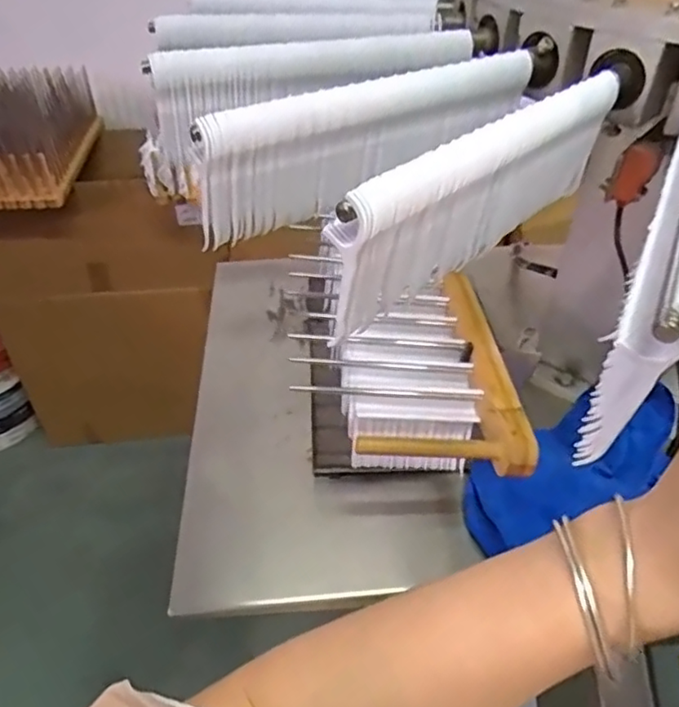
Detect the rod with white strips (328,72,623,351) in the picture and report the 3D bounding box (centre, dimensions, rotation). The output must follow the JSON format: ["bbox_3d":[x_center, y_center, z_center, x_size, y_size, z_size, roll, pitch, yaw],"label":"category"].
[{"bbox_3d":[0.074,-0.078,0.291,0.015,0.070,0.210,30,48,31],"label":"rod with white strips"}]

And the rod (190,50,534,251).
[{"bbox_3d":[0.020,-0.118,0.342,0.209,0.071,0.017,-22,44,-25],"label":"rod"}]

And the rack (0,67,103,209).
[{"bbox_3d":[-0.754,-0.489,1.358,0.324,0.163,0.465,-4,40,-6],"label":"rack"}]

